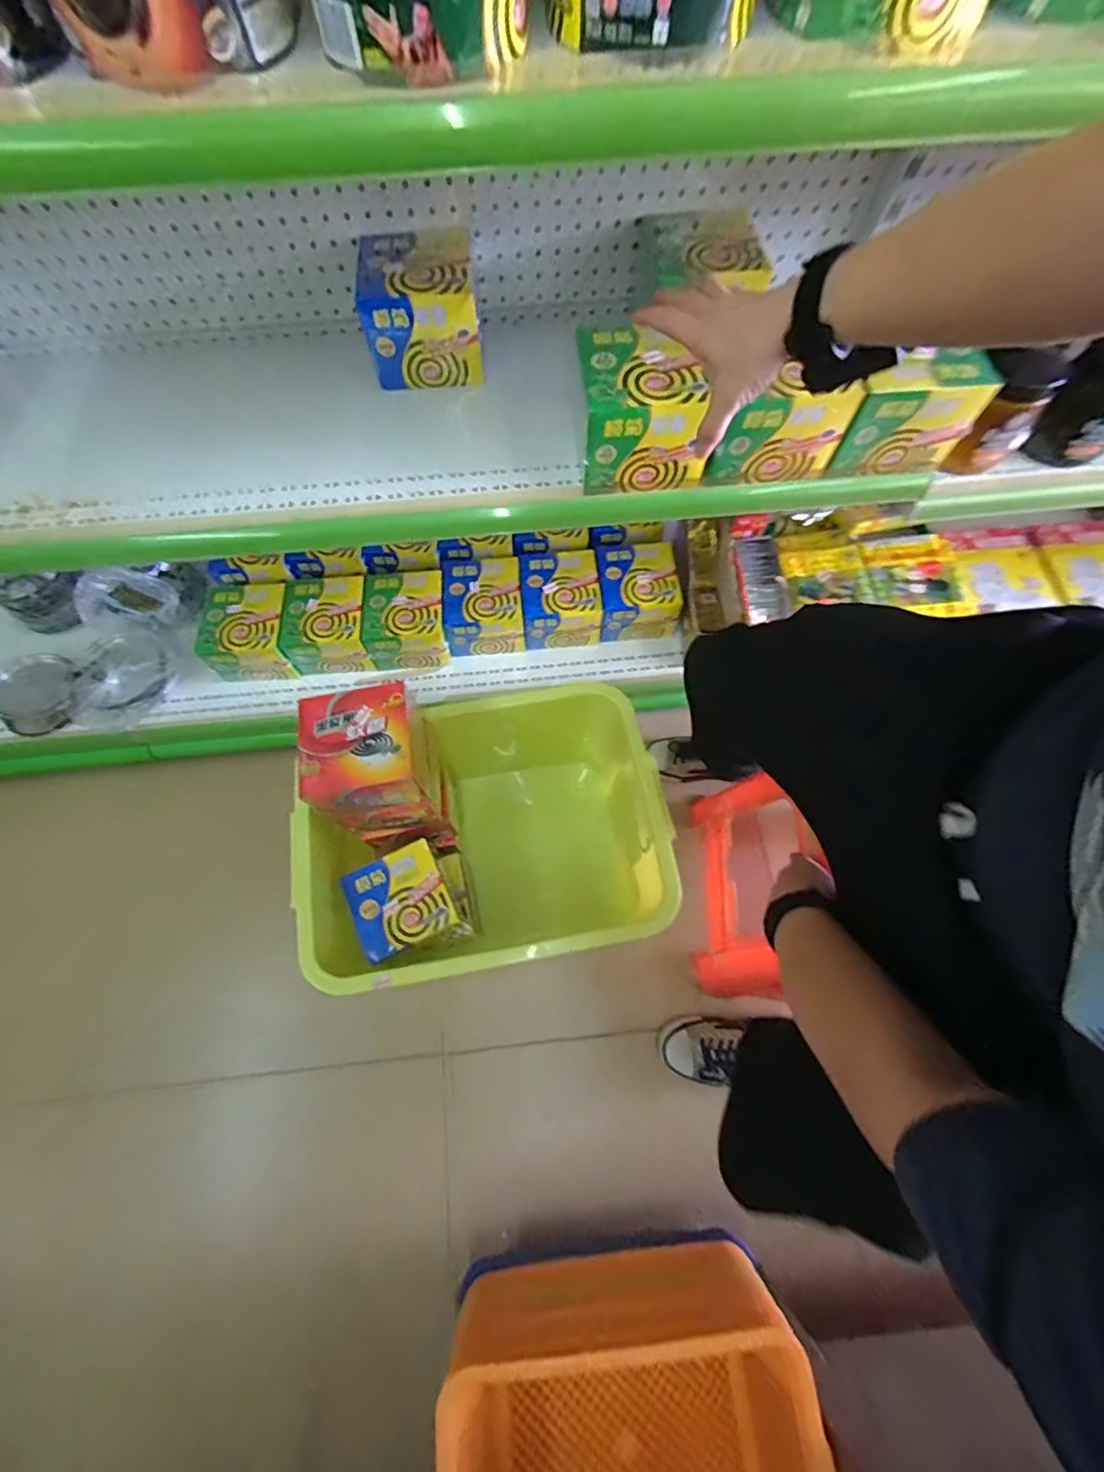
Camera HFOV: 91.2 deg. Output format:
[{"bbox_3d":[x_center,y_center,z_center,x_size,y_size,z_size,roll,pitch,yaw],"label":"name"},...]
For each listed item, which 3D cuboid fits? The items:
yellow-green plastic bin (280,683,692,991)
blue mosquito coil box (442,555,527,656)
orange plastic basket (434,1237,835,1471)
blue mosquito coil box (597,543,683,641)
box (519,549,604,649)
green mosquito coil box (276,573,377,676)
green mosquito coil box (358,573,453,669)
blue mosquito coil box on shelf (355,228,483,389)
[{"bbox_3d":[-0.102,0.163,0.900,0.524,0.319,0.406,-10,68,-3],"label":"yellow-green plastic bin"},{"bbox_3d":[-0.122,-0.238,0.977,0.135,0.100,0.145,-7,68,-1],"label":"blue mosquito coil box"},{"bbox_3d":[0.087,0.765,0.548,0.373,0.194,0.314,-3,68,0],"label":"orange plastic basket"},{"bbox_3d":[0.152,-0.262,0.990,0.133,0.115,0.140,-5,68,-1],"label":"blue mosquito coil box"},{"bbox_3d":[0.016,-0.248,0.982,0.136,0.097,0.140,-5,68,-1],"label":"box"},{"bbox_3d":[-0.392,-0.203,0.962,0.134,0.109,0.153,-2,68,1],"label":"green mosquito coil box"},{"bbox_3d":[-0.258,-0.214,0.969,0.134,0.113,0.152,-6,68,-1],"label":"green mosquito coil box"},{"bbox_3d":[-0.162,-0.530,0.670,0.129,0.102,0.142,-7,68,-1],"label":"blue mosquito coil box on shelf"}]

